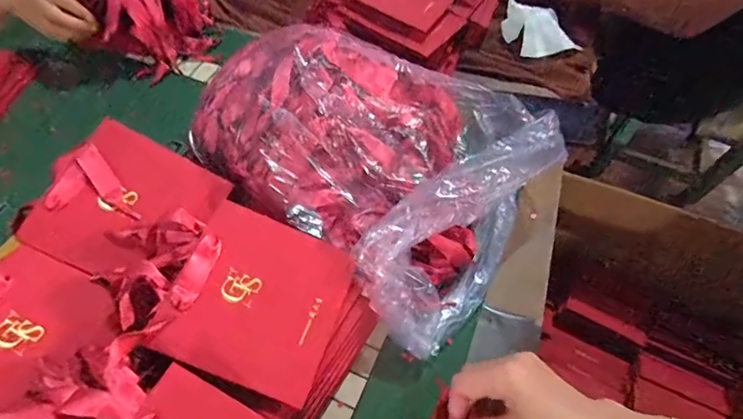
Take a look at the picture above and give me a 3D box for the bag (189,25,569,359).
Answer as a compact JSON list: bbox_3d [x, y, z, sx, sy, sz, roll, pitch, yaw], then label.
[{"bbox_3d":[-0.004,-0.068,0.521,0.375,0.143,0.258,37,63,22],"label":"bag"}]

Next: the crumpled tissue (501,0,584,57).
[{"bbox_3d":[0.281,-0.295,0.759,0.097,0.063,0.107,-9,56,-6],"label":"crumpled tissue"}]

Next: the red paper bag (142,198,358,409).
[{"bbox_3d":[-0.097,0.077,0.399,0.139,0.018,0.138,26,67,-8],"label":"red paper bag"}]

